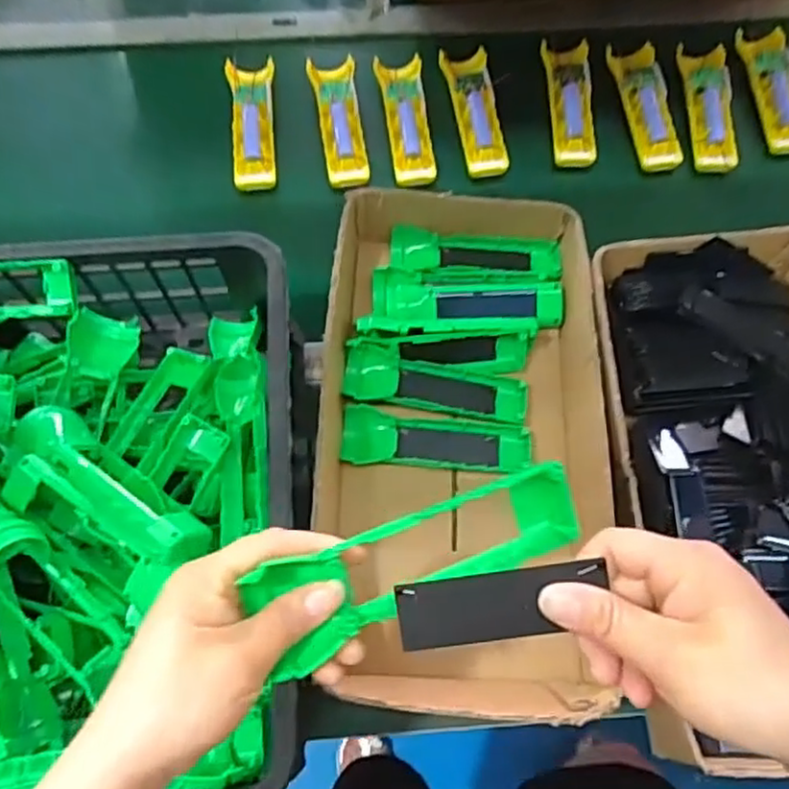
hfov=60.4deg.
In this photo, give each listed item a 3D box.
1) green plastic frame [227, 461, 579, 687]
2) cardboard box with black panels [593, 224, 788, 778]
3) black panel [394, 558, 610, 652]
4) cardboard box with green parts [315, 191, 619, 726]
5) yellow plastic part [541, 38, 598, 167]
[{"bbox_3d":[0.015,0.078,0.317,0.161,0.035,0.045,-19,70,-15],"label":"green plastic frame"},{"bbox_3d":[0.299,0.067,0.571,0.231,0.085,0.426,-1,68,-1],"label":"cardboard box with black panels"},{"bbox_3d":[0.046,0.093,0.298,0.088,0.006,0.030,-9,89,4],"label":"black panel"},{"bbox_3d":[0.063,0.023,0.593,0.242,0.090,0.407,2,68,0],"label":"cardboard box with green parts"},{"bbox_3d":[0.197,-0.329,0.758,0.049,0.019,0.160,0,68,-1],"label":"yellow plastic part"}]

